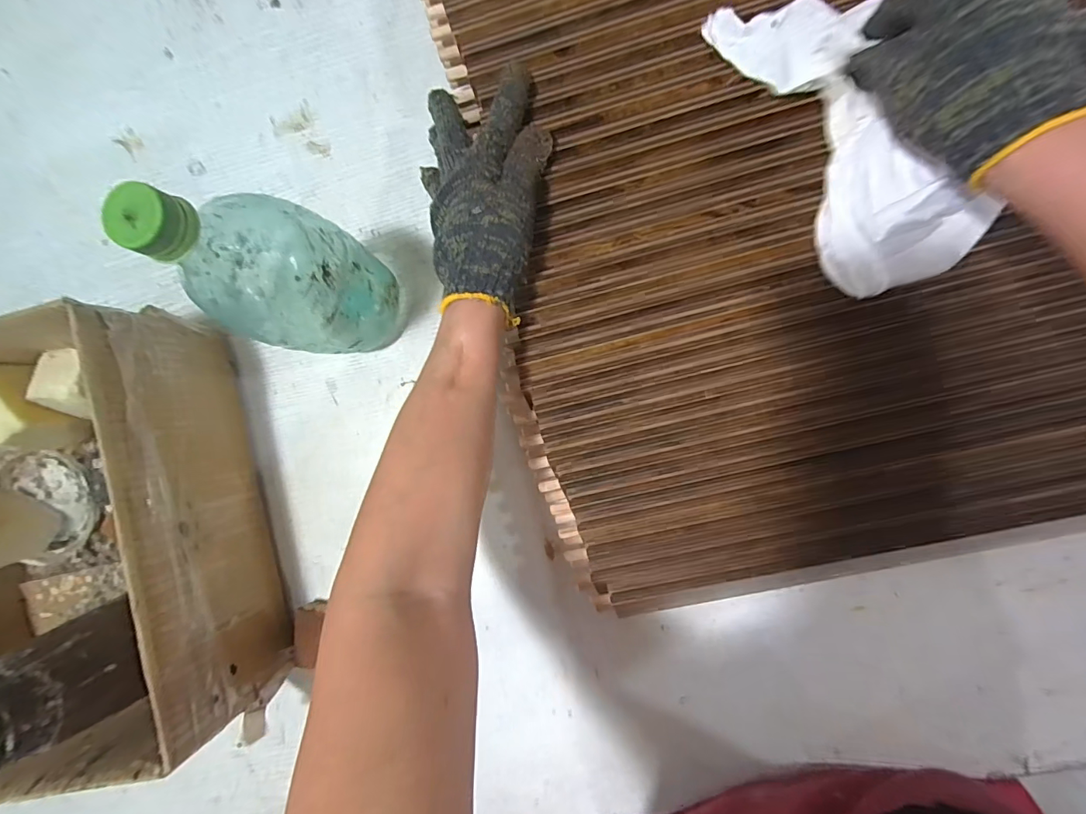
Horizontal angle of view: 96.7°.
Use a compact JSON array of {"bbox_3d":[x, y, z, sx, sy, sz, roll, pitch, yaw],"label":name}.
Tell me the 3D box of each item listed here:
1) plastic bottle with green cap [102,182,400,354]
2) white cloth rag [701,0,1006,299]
[{"bbox_3d":[-0.161,-0.079,0.315,0.074,0.205,0.068,-21,88,7],"label":"plastic bottle with green cap"},{"bbox_3d":[0.196,-0.179,0.304,0.092,0.031,0.209,-24,83,6],"label":"white cloth rag"}]

